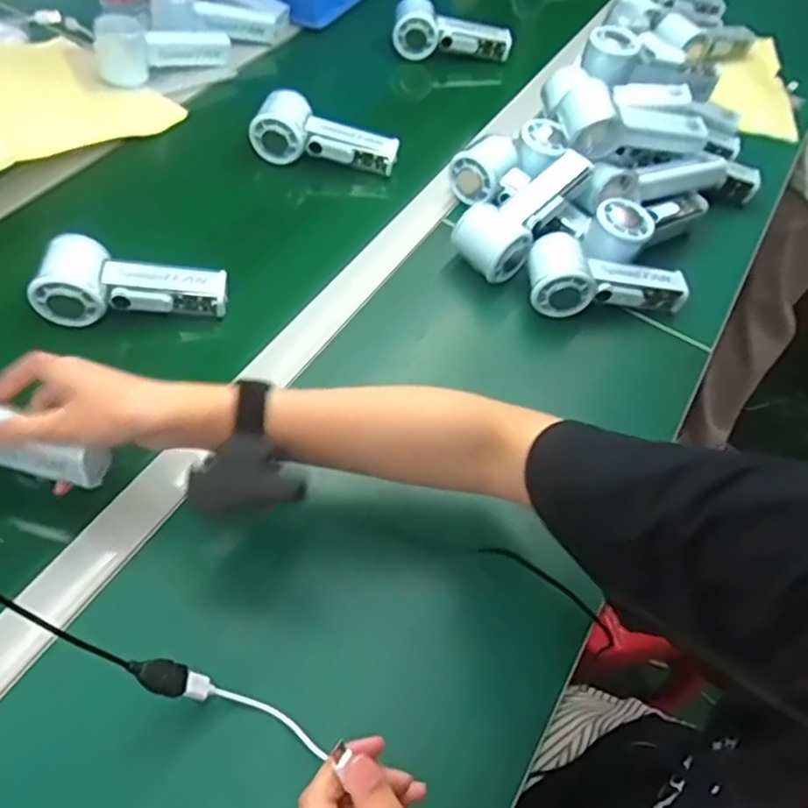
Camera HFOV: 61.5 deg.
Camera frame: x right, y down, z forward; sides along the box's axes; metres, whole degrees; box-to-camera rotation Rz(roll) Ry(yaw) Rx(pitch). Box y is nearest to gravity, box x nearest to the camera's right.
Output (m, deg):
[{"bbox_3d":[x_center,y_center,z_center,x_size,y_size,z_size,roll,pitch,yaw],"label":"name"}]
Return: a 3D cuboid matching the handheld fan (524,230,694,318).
[{"bbox_3d":[0.194,-0.111,0.640,0.152,0.065,0.057,4,54,-1],"label":"handheld fan"}]

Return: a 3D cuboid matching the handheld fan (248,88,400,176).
[{"bbox_3d":[-0.084,-0.286,0.728,0.153,0.049,0.056,14,55,4],"label":"handheld fan"}]

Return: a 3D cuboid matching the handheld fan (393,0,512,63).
[{"bbox_3d":[0.061,-0.482,0.892,0.155,0.065,0.046,-2,53,-23],"label":"handheld fan"}]

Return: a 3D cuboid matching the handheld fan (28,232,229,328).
[{"bbox_3d":[-0.231,-0.104,0.581,0.149,0.052,0.055,1,55,-5],"label":"handheld fan"}]

